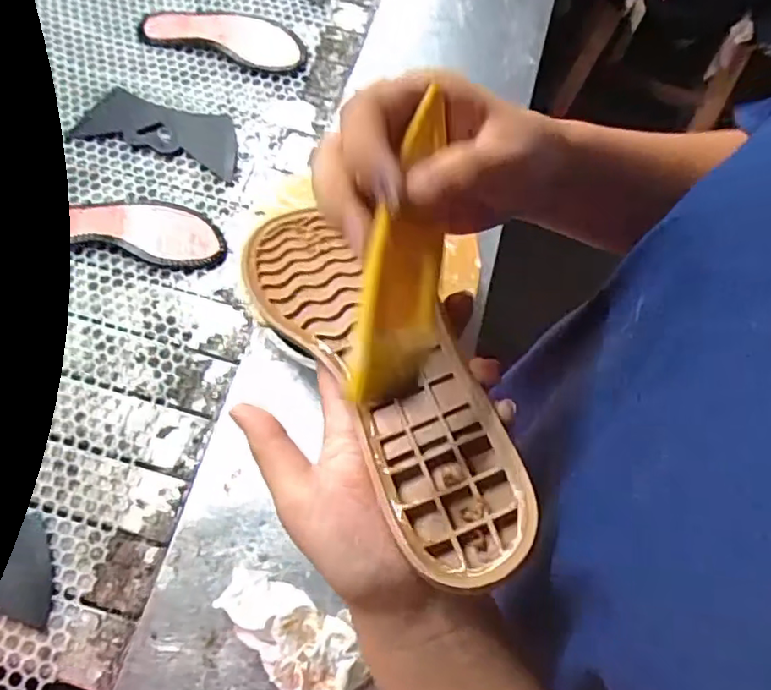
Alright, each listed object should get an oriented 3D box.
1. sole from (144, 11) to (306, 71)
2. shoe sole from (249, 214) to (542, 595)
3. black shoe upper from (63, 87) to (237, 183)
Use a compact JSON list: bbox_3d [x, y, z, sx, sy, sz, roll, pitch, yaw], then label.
[{"bbox_3d":[-0.219,-0.427,0.809,0.225,0.020,0.082,13,66,4],"label":"sole"},{"bbox_3d":[-0.011,0.001,0.288,0.062,0.017,0.238,-29,54,-14],"label":"shoe sole"},{"bbox_3d":[-0.281,-0.277,0.760,0.200,0.008,0.091,14,66,4],"label":"black shoe upper"}]

